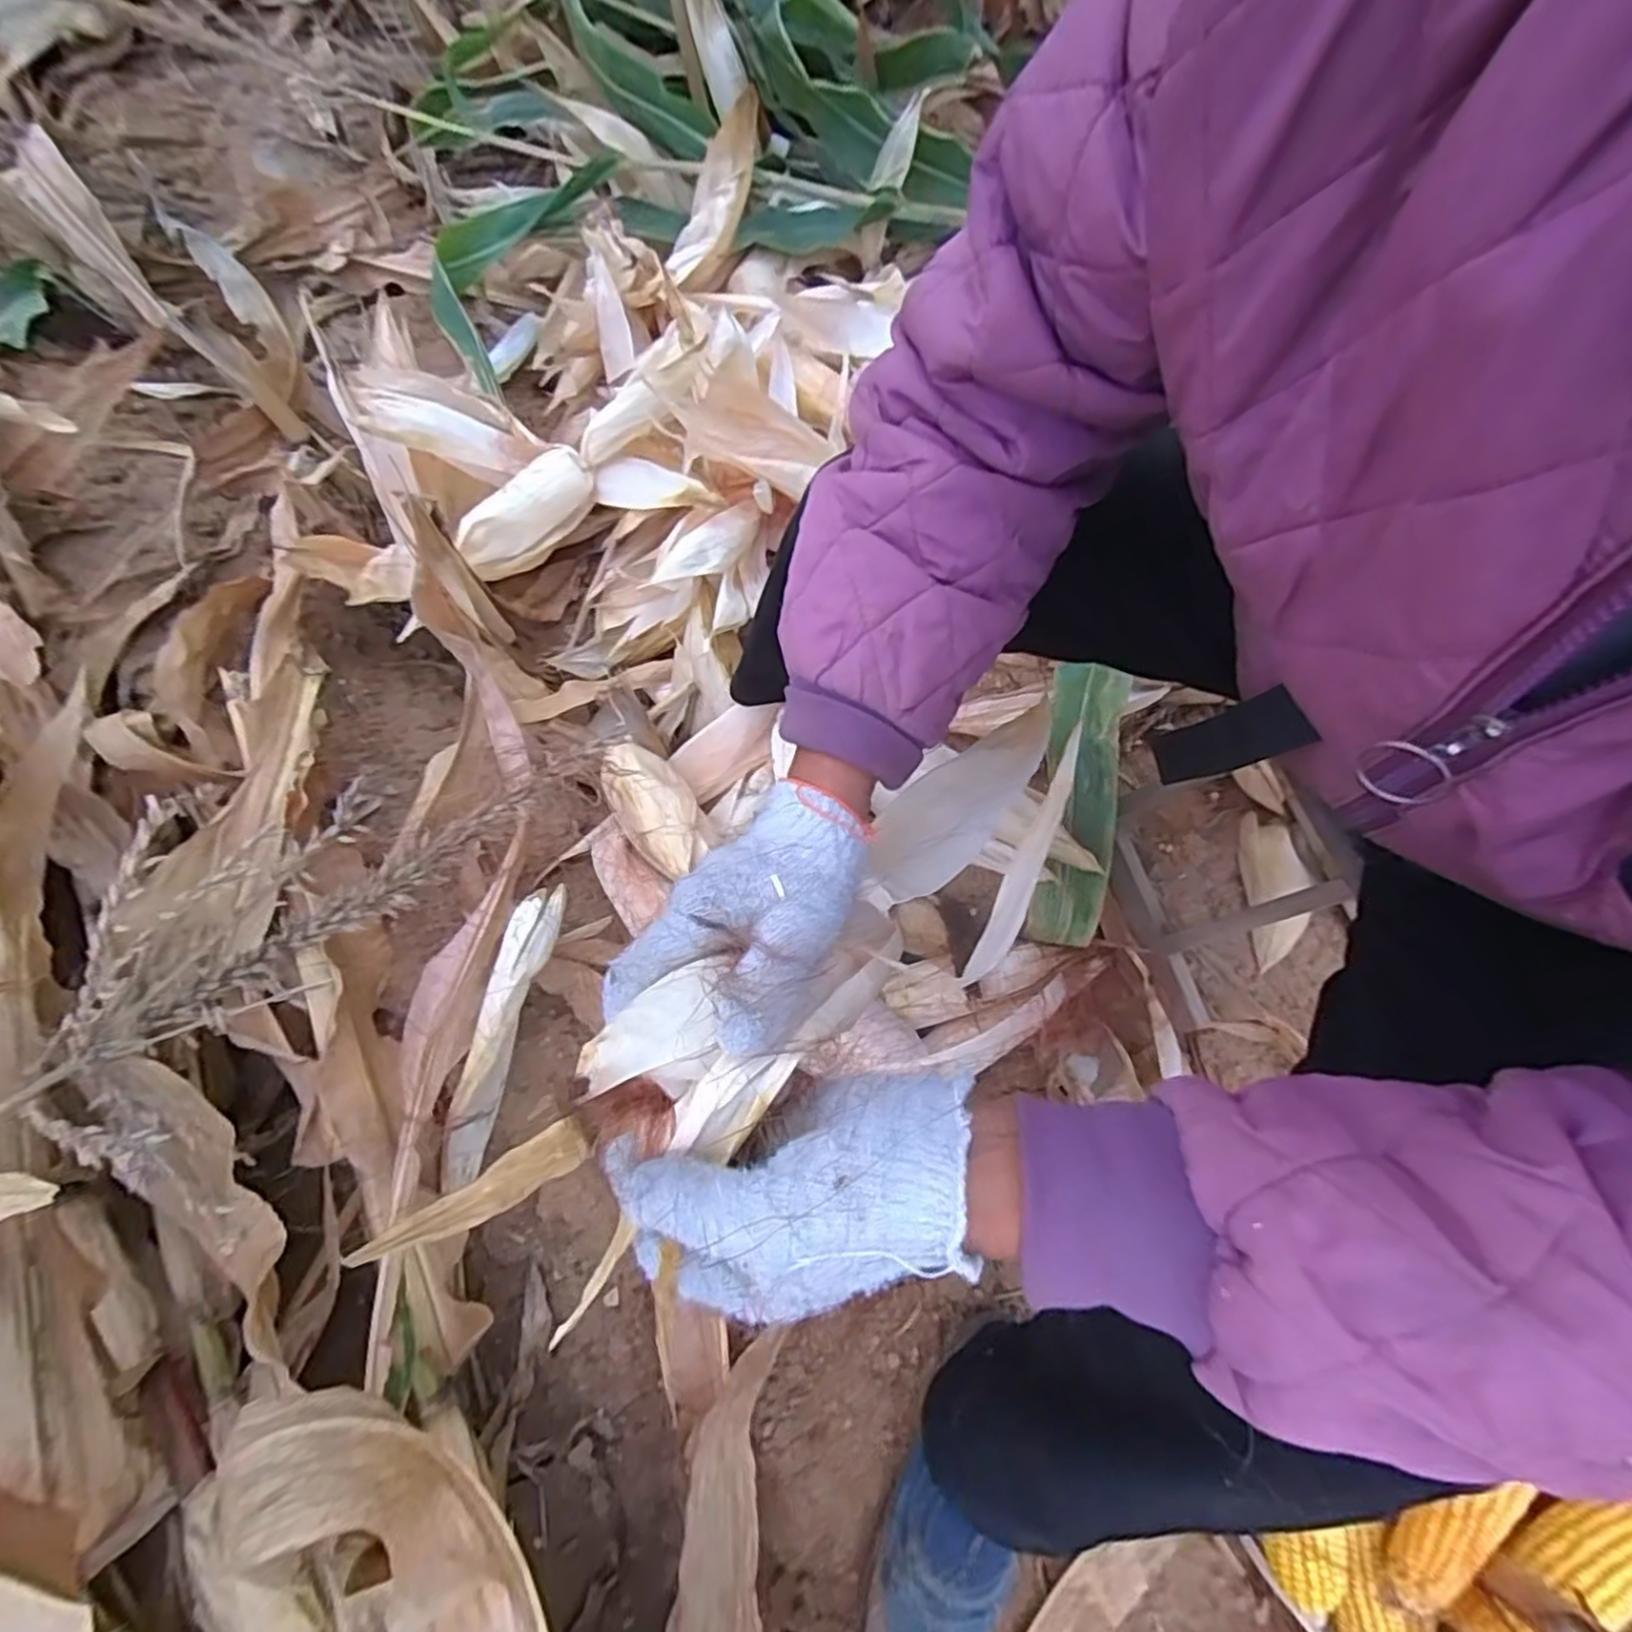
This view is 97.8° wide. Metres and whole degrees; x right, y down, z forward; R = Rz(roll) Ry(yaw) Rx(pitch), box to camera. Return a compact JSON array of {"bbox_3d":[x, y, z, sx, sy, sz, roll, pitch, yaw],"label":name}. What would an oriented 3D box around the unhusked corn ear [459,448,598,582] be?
[{"bbox_3d":[-0.321,-0.335,0.795,0.051,0.061,0.175,39,76,13],"label":"unhusked corn ear"}]

